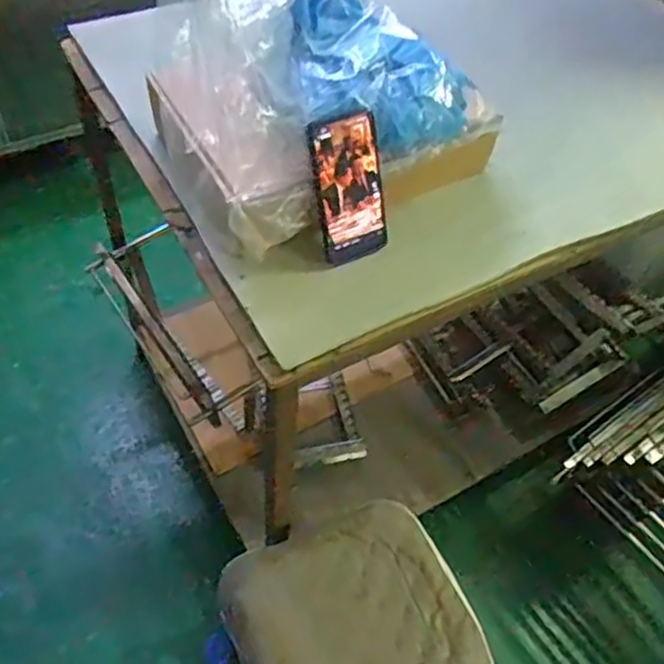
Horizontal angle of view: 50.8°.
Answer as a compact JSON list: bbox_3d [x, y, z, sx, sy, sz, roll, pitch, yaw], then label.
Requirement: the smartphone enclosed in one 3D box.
[{"bbox_3d":[0.019,-0.153,0.760,0.080,0.157,0.013,-21,32,-17],"label":"smartphone"}]

